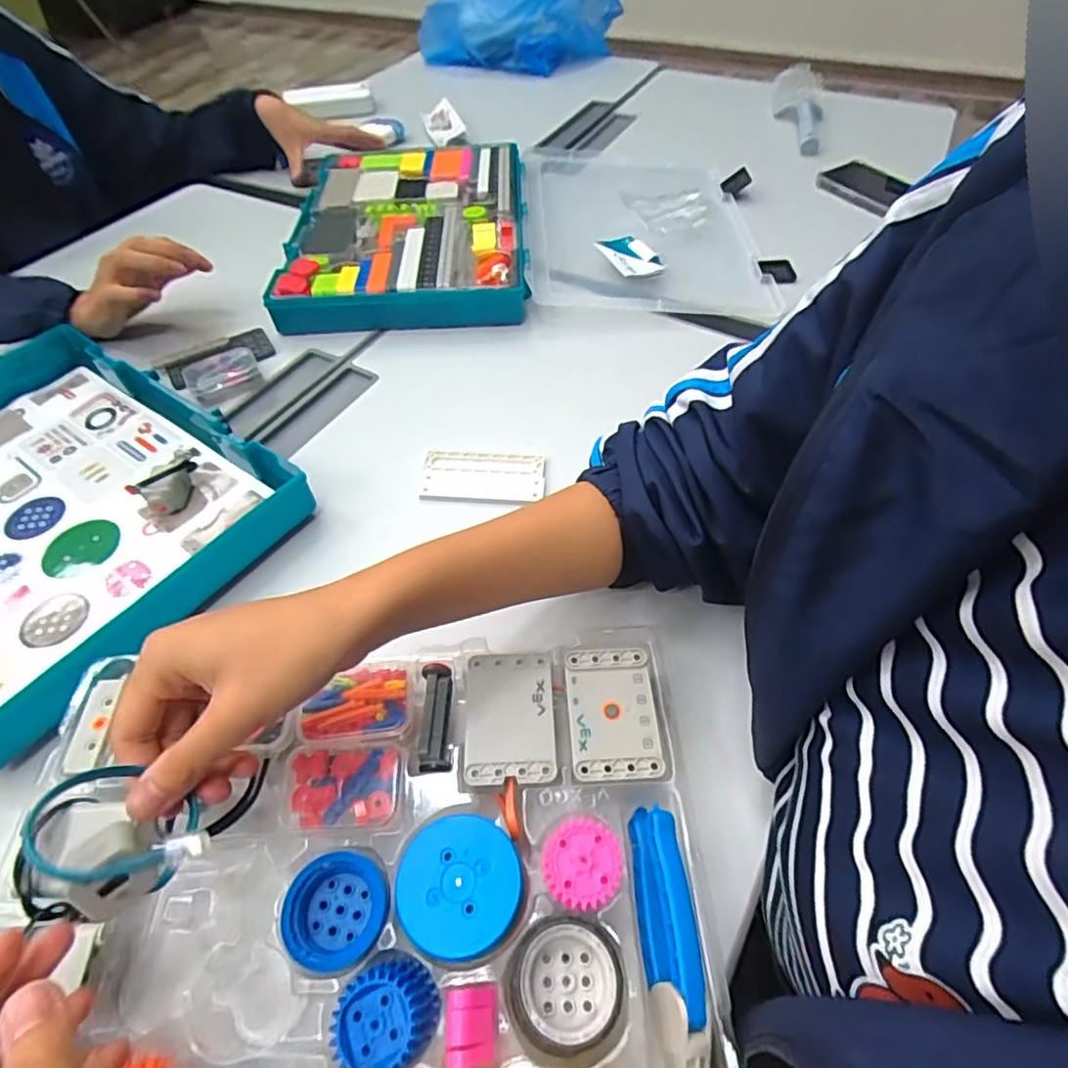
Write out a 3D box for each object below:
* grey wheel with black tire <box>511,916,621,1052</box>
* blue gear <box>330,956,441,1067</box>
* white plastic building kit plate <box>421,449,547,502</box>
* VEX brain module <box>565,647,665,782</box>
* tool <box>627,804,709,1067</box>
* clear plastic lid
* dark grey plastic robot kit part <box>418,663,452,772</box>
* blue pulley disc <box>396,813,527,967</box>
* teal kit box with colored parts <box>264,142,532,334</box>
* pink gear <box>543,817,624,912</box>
[{"bbox_3d":[0.014,0.205,0.274,0.049,0.013,0.047,-8,53,-3],"label":"grey wheel with black tire"},{"bbox_3d":[-0.065,0.212,0.263,0.045,0.011,0.039,-27,56,-17],"label":"blue gear"},{"bbox_3d":[-0.042,-0.048,0.490,0.098,0.007,0.049,0,53,3],"label":"white plastic building kit plate"},{"bbox_3d":[0.046,0.110,0.355,0.047,0.033,0.074,-3,53,0],"label":"VEX brain module"},{"bbox_3d":[0.065,0.201,0.284,0.022,0.034,0.130,-4,53,0],"label":"tool"},{"bbox_3d":[0.123,-0.375,0.708,0.262,0.032,0.374,-2,53,1],"label":"clear plastic lid"},{"bbox_3d":[-0.058,0.107,0.351,0.018,0.012,0.062,-5,53,-1],"label":"dark grey plastic robot kit part"},{"bbox_3d":[-0.037,0.171,0.292,0.059,0.006,0.059,-9,53,-4],"label":"blue pulley disc"},{"bbox_3d":[-0.144,-0.360,0.698,0.272,0.045,0.356,-2,53,1],"label":"teal kit box with colored parts"},{"bbox_3d":[0.024,0.163,0.298,0.038,0.005,0.039,-8,53,-4],"label":"pink gear"}]

